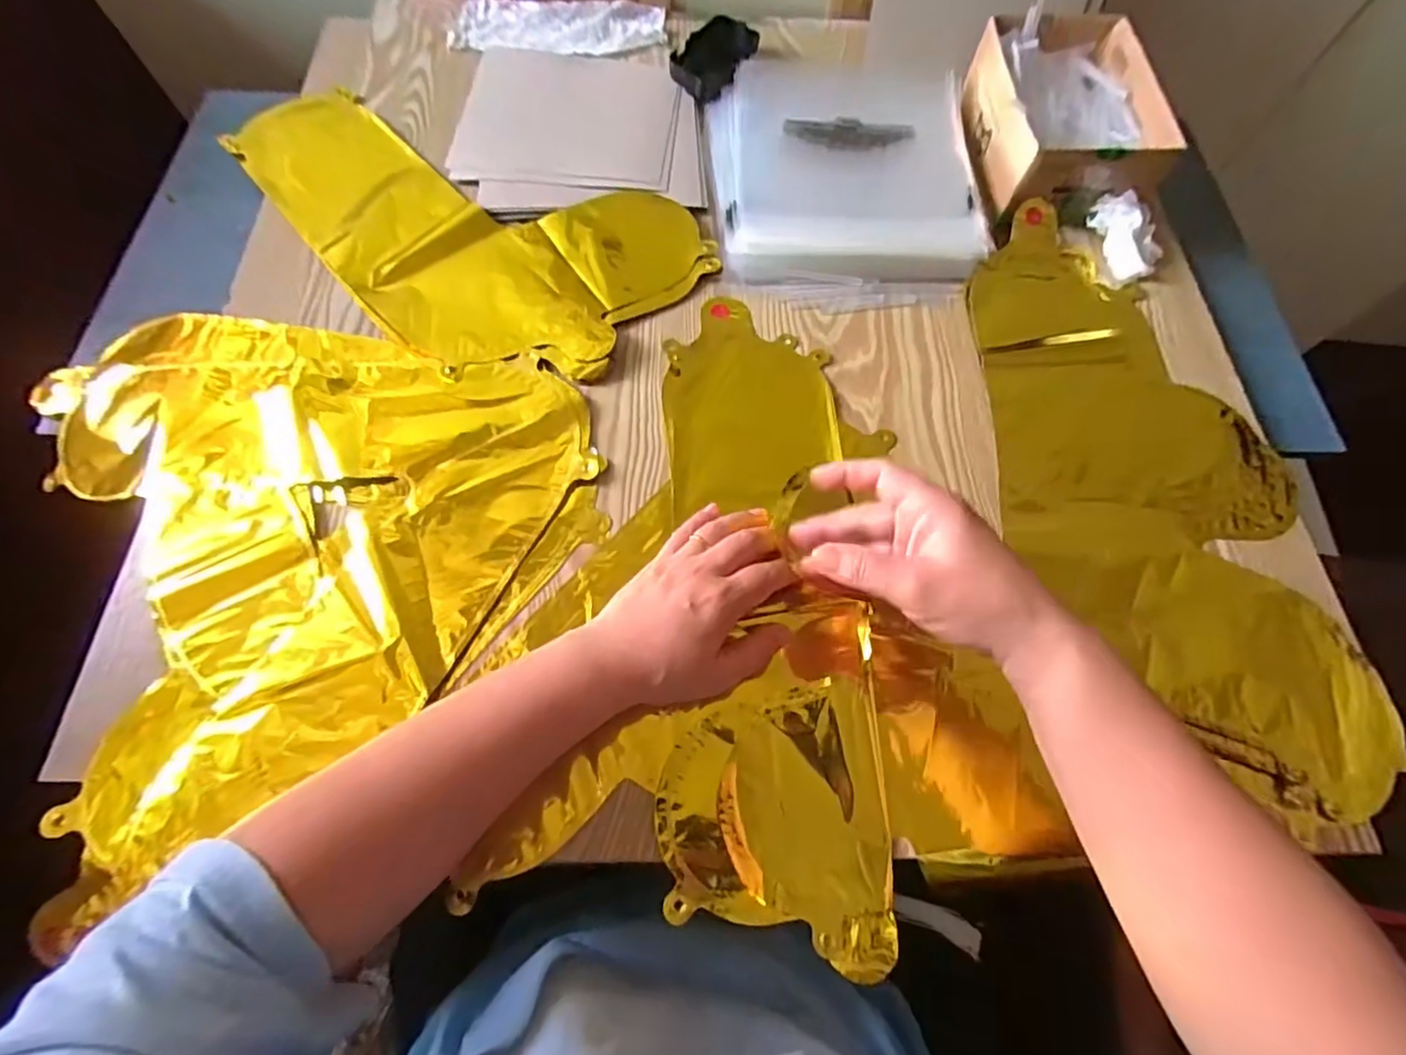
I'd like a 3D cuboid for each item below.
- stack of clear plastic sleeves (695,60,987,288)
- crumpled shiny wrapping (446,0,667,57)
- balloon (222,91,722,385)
[{"bbox_3d":[0.127,-0.328,0.545,0.234,0.024,0.253,-1,66,-2],"label":"stack of clear plastic sleeves"},{"bbox_3d":[-0.153,-0.534,0.645,0.225,0.007,0.093,1,66,-1],"label":"crumpled shiny wrapping"},{"bbox_3d":[-0.219,-0.272,0.521,0.423,0.008,0.231,34,70,13],"label":"balloon"}]

